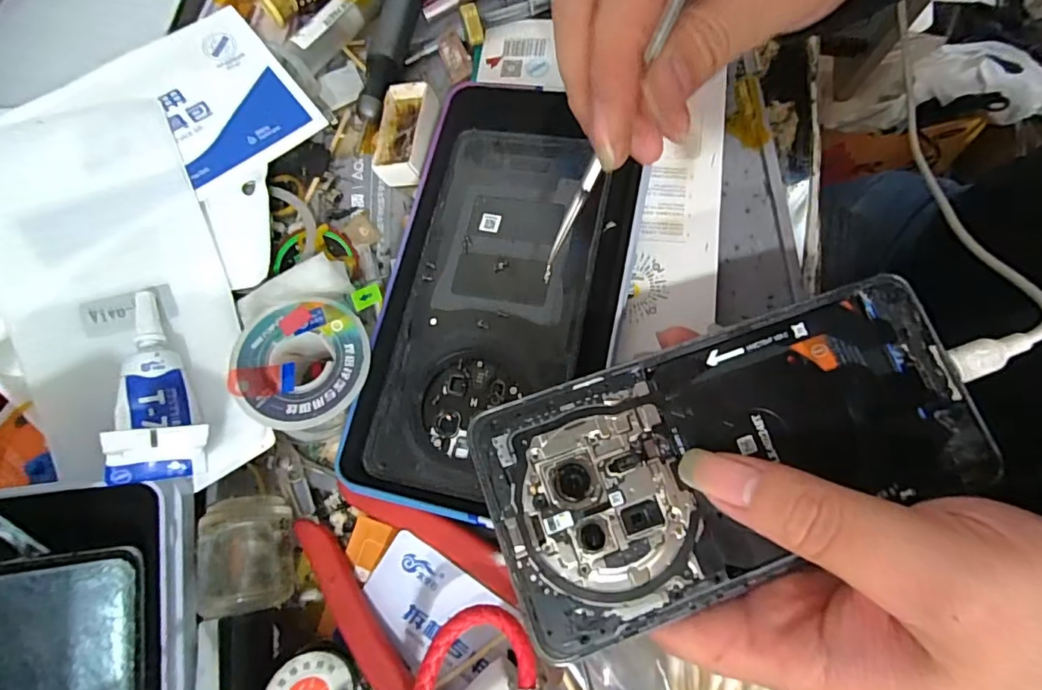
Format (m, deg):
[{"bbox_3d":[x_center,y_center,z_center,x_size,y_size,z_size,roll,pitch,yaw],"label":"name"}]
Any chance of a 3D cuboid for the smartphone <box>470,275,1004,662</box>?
[{"bbox_3d":[0.068,0.031,0.165,0.157,0.005,0.073,-20,76,-8],"label":"smartphone"}]

